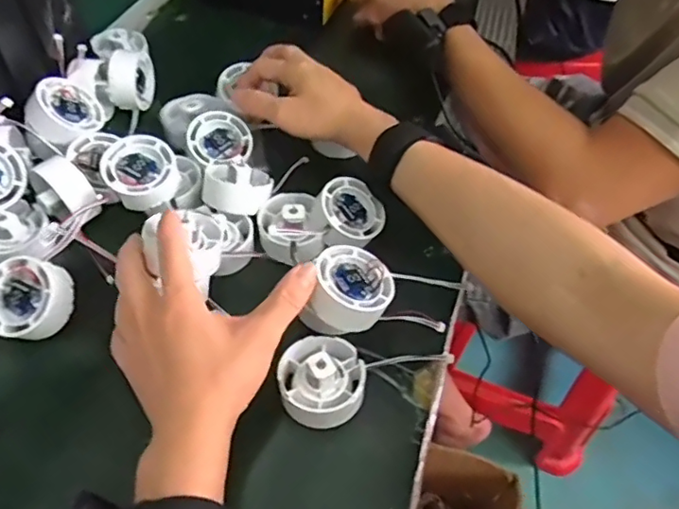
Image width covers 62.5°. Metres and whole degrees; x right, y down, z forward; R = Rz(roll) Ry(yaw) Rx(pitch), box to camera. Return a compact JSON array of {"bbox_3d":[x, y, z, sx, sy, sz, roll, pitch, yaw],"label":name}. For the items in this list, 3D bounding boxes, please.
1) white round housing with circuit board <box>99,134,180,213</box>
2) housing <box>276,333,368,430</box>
[{"bbox_3d":[-0.154,-0.062,0.439,0.056,0.024,0.056,4,67,-9],"label":"white round housing with circuit board"},{"bbox_3d":[-0.011,0.078,0.359,0.054,0.029,0.054,2,51,-2],"label":"housing"}]

